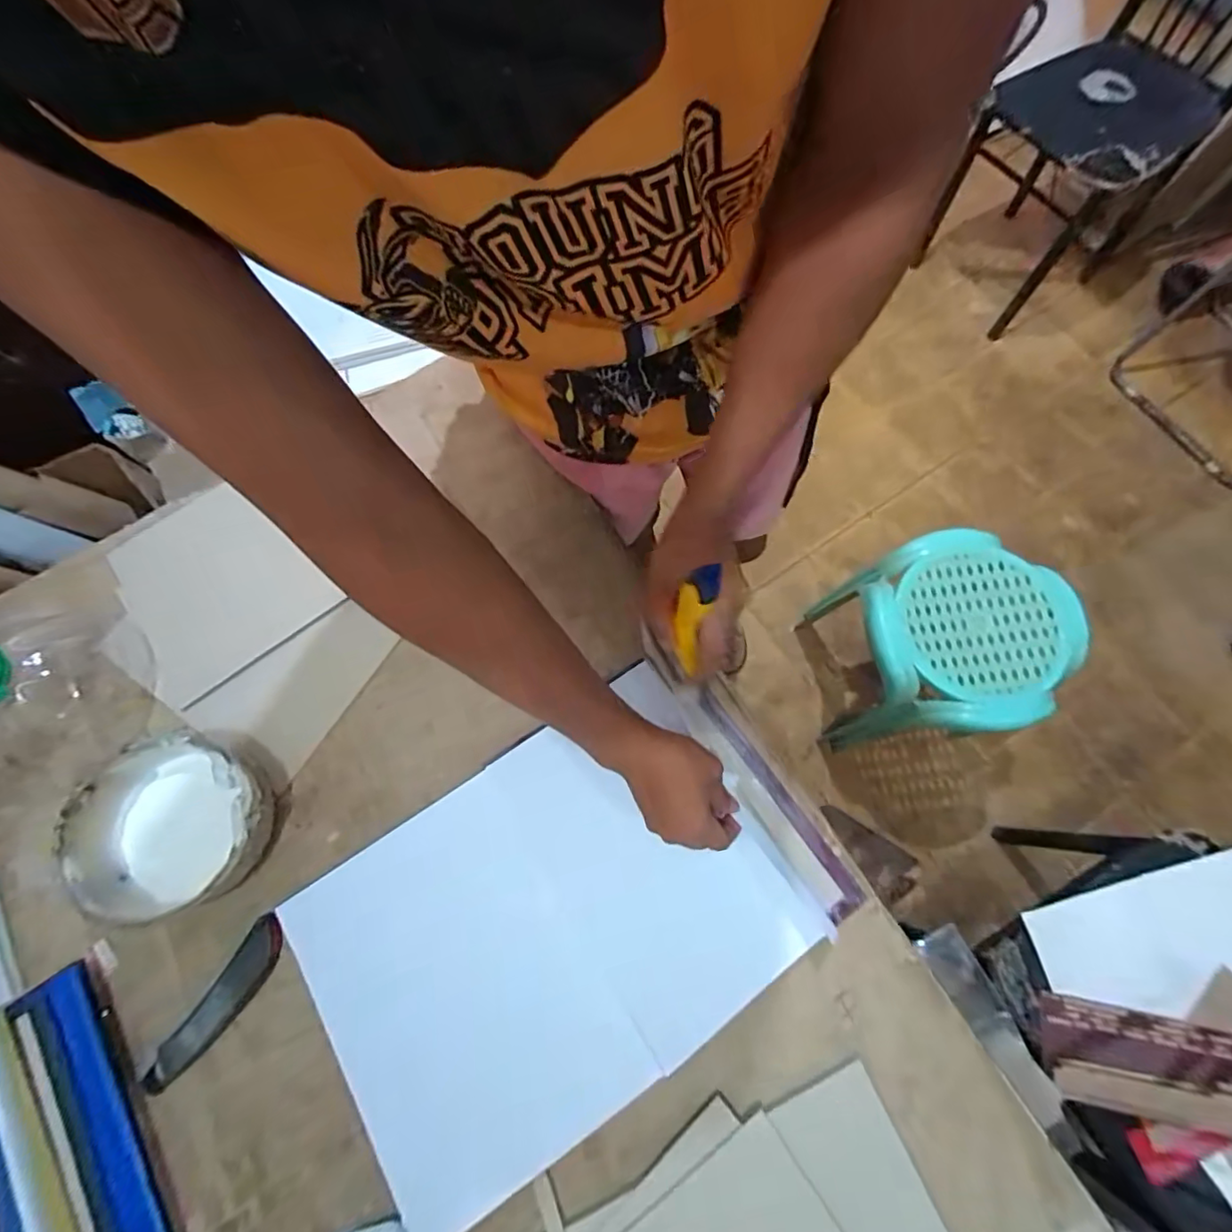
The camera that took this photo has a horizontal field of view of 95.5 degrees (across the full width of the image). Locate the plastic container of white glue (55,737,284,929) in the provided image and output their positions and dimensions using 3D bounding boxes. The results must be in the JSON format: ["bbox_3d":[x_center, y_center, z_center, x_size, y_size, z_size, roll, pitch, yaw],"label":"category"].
[{"bbox_3d":[-0.372,0.177,0.484,0.140,0.073,0.135,-1,73,2],"label":"plastic container of white glue"}]

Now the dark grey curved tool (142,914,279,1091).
[{"bbox_3d":[-0.332,0.327,0.467,0.036,0.011,0.144,32,76,11],"label":"dark grey curved tool"}]

